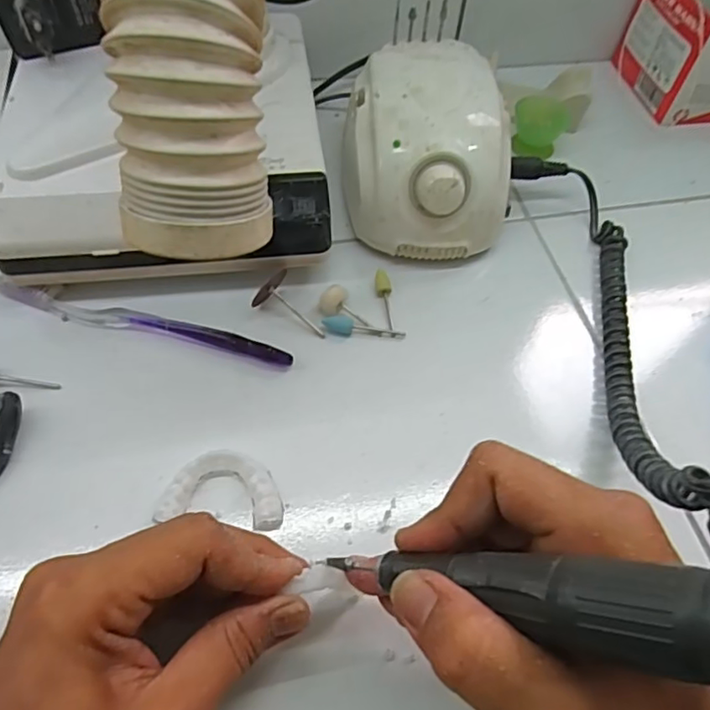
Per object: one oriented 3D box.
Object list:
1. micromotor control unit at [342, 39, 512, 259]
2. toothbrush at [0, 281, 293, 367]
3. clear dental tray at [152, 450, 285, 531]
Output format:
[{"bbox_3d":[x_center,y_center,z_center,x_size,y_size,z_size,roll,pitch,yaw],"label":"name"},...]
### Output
[{"bbox_3d":[0.045,-0.138,0.388,0.109,0.080,0.136,3,57,-2],"label":"micromotor control unit"},{"bbox_3d":[-0.125,-0.018,0.341,0.180,0.012,0.016,16,57,6],"label":"toothbrush"},{"bbox_3d":[-0.065,0.068,0.289,0.059,0.009,0.036,5,57,-1],"label":"clear dental tray"}]

